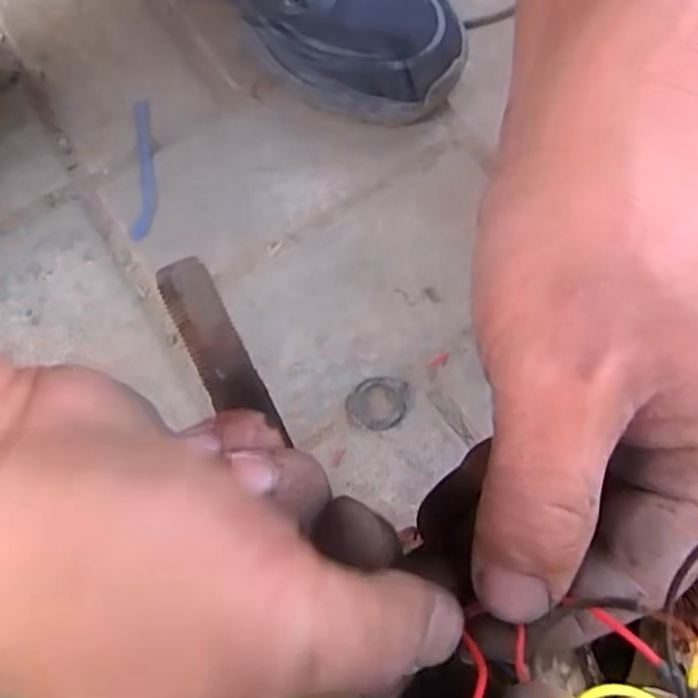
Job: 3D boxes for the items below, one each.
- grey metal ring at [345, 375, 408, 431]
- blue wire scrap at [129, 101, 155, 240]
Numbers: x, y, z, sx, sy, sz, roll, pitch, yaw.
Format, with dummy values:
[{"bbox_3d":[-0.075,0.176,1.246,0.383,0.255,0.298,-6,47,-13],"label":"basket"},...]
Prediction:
[{"bbox_3d":[0.013,0.026,0.339,0.029,0.004,0.027,-1,69,2],"label":"grey metal ring"},{"bbox_3d":[-0.119,-0.106,0.399,0.014,0.004,0.095,-5,69,1],"label":"blue wire scrap"}]

